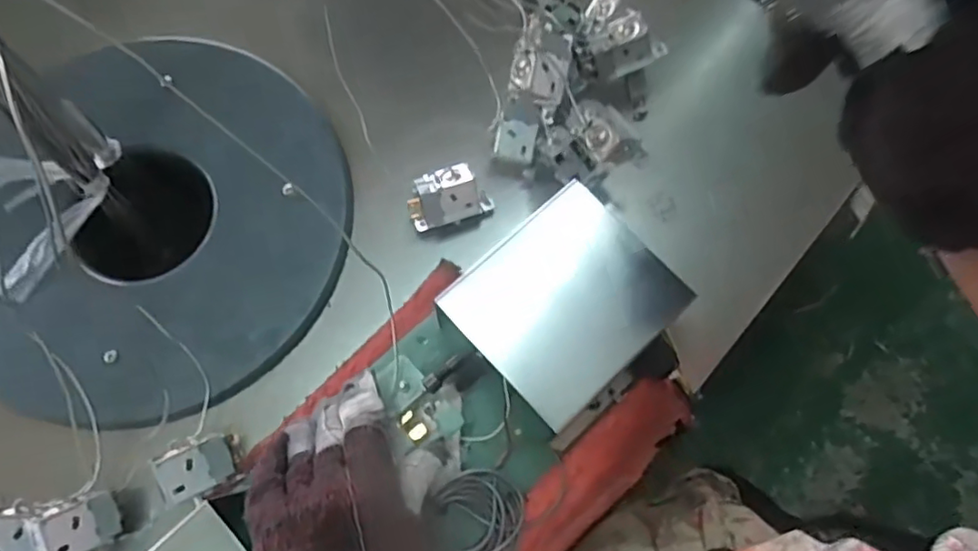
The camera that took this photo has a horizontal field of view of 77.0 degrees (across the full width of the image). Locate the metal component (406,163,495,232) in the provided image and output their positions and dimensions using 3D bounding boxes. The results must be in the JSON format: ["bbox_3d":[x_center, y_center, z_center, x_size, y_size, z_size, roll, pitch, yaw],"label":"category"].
[{"bbox_3d":[-0.031,-0.060,0.477,0.063,0.036,0.035,-22,75,-7],"label":"metal component"}]

